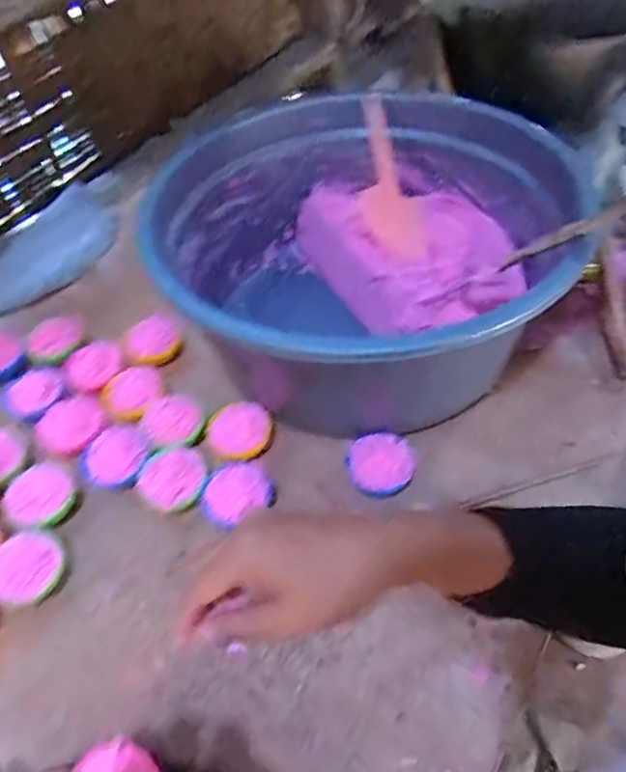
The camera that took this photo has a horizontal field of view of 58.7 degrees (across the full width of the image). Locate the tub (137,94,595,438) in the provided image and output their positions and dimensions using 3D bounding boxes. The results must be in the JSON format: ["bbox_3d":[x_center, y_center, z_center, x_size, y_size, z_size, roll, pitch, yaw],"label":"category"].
[{"bbox_3d":[0.056,-0.123,0.573,0.376,0.176,0.380,-3,51,4],"label":"tub"}]

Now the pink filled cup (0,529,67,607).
[{"bbox_3d":[-0.238,0.156,0.470,0.063,0.026,0.060,23,57,23],"label":"pink filled cup"}]

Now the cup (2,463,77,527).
[{"bbox_3d":[-0.247,0.103,0.510,0.063,0.020,0.061,28,59,26],"label":"cup"}]

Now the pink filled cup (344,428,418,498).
[{"bbox_3d":[0.063,0.074,0.515,0.064,0.037,0.055,-12,51,-3],"label":"pink filled cup"}]

